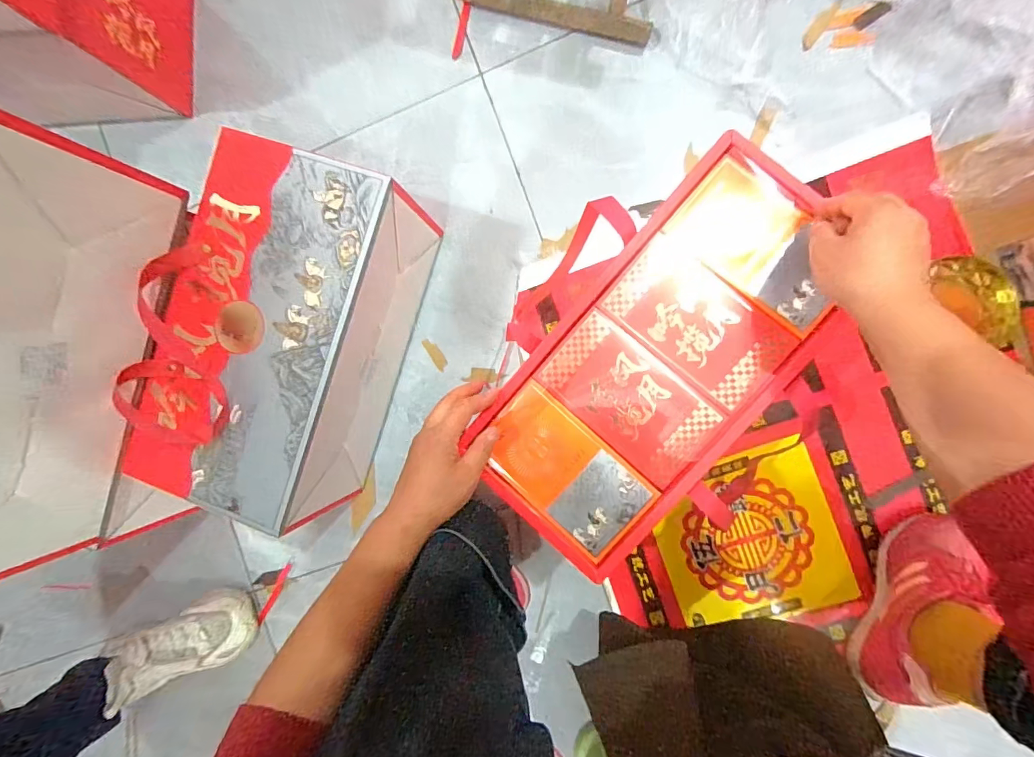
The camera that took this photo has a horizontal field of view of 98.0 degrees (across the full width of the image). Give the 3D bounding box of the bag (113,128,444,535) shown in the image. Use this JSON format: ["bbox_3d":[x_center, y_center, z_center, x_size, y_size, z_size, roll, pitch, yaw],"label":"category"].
[{"bbox_3d":[-0.287,-0.046,0.579,0.230,0.208,0.418,18,92,6],"label":"bag"}]

